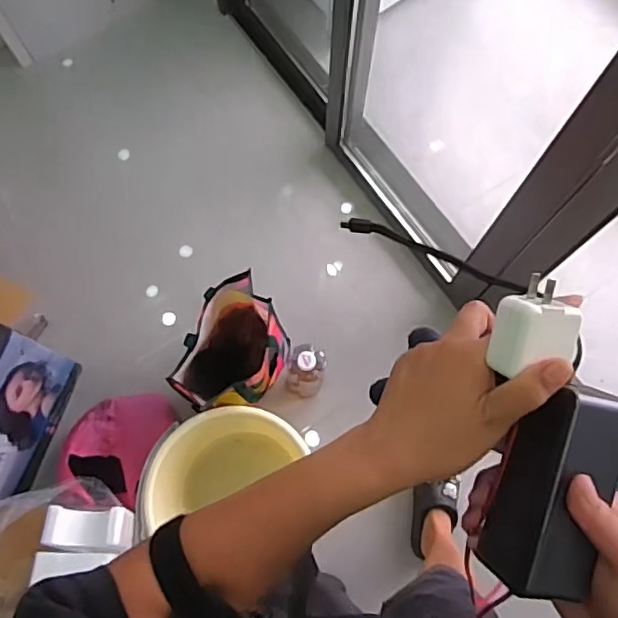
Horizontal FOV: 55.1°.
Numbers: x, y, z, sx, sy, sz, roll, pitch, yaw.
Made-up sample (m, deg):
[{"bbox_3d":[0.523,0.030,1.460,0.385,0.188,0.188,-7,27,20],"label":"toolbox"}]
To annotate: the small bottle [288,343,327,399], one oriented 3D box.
[{"bbox_3d":[-0.007,0.153,1.402,0.089,0.269,0.090,0,75,1],"label":"small bottle"}]

